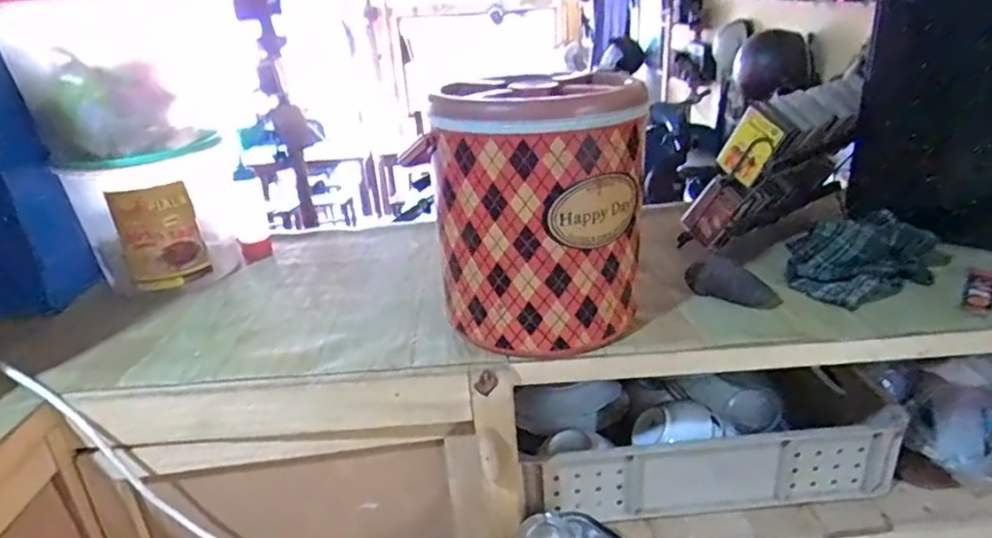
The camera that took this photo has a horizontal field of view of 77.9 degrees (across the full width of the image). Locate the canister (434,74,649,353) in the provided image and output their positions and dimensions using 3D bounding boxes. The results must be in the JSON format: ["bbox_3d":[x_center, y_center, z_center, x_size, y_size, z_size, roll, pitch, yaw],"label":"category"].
[{"bbox_3d":[0.050,-0.073,0.790,0.247,0.291,0.212,-1,28,1],"label":"canister"}]

